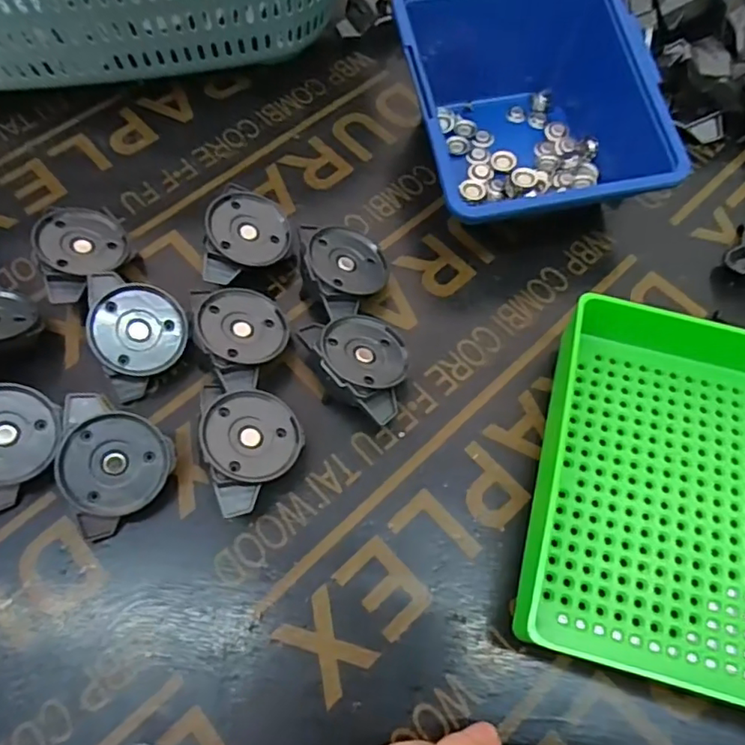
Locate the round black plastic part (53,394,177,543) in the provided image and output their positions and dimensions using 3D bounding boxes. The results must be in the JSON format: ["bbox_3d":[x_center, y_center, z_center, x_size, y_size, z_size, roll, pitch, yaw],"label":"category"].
[{"bbox_3d":[-0.115,0.036,0.242,0.047,0.015,0.051,3,81,-22],"label":"round black plastic part"}]

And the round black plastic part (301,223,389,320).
[{"bbox_3d":[-0.014,-0.052,0.287,0.044,0.014,0.049,-13,74,-32],"label":"round black plastic part"}]

